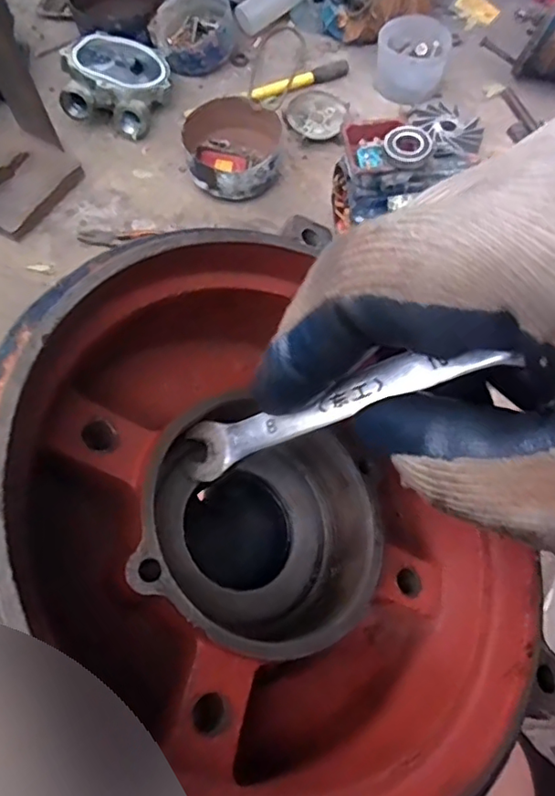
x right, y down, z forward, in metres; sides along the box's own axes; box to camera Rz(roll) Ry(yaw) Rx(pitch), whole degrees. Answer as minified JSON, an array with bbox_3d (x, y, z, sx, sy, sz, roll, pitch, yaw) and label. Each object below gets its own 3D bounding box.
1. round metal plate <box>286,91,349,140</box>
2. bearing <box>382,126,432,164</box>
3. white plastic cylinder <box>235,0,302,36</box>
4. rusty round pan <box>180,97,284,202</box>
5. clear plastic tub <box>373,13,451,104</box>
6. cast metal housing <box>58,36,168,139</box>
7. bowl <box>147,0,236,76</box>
[{"bbox_3d":[0.084,-0.578,1.172,0.117,0.035,0.125,34,70,14],"label":"round metal plate"},{"bbox_3d":[0.188,-0.368,0.824,0.067,0.022,0.063,12,66,5],"label":"bearing"},{"bbox_3d":[-0.015,-0.894,1.283,0.175,0.052,0.059,-36,70,-2],"label":"white plastic cylinder"},{"bbox_3d":[-0.078,-0.474,1.098,0.189,0.080,0.196,0,66,0],"label":"rusty round pan"},{"bbox_3d":[0.282,-0.712,1.198,0.144,0.099,0.135,0,66,0],"label":"clear plastic tub"},{"bbox_3d":[-0.321,-0.645,1.157,0.196,0.104,0.205,6,66,2],"label":"cast metal housing"},{"bbox_3d":[-0.184,-0.794,1.241,0.178,0.079,0.184,-14,67,-7],"label":"bowl"}]

